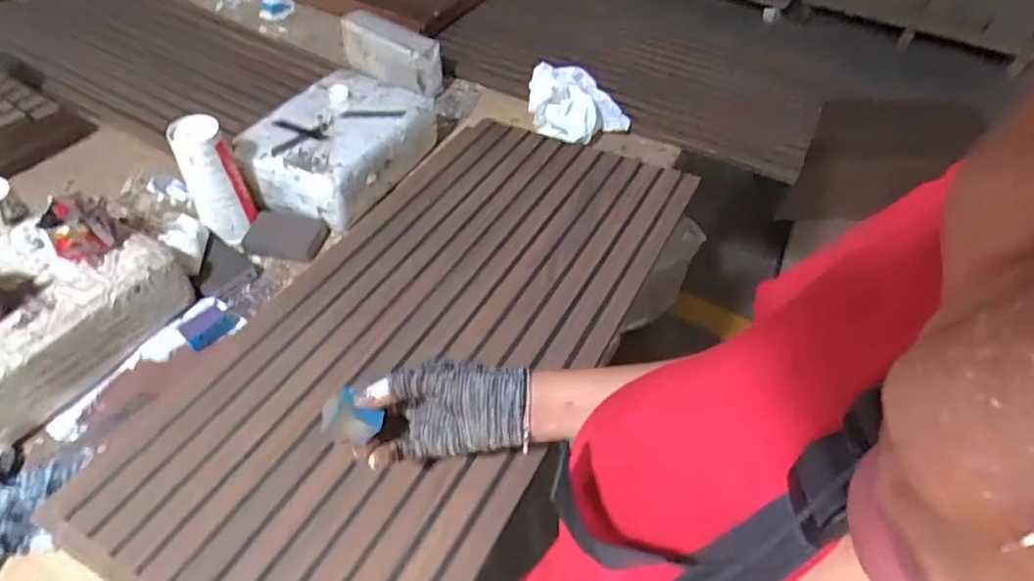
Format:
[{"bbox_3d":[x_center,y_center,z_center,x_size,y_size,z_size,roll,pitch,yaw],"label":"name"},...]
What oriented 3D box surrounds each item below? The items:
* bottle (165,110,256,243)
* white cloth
[{"bbox_3d":[-0.416,-0.158,0.826,0.068,0.155,0.076,28,52,19],"label":"bottle"},{"bbox_3d":[0.098,-0.317,1.014,0.143,0.071,0.170,-27,56,-25],"label":"white cloth"}]

